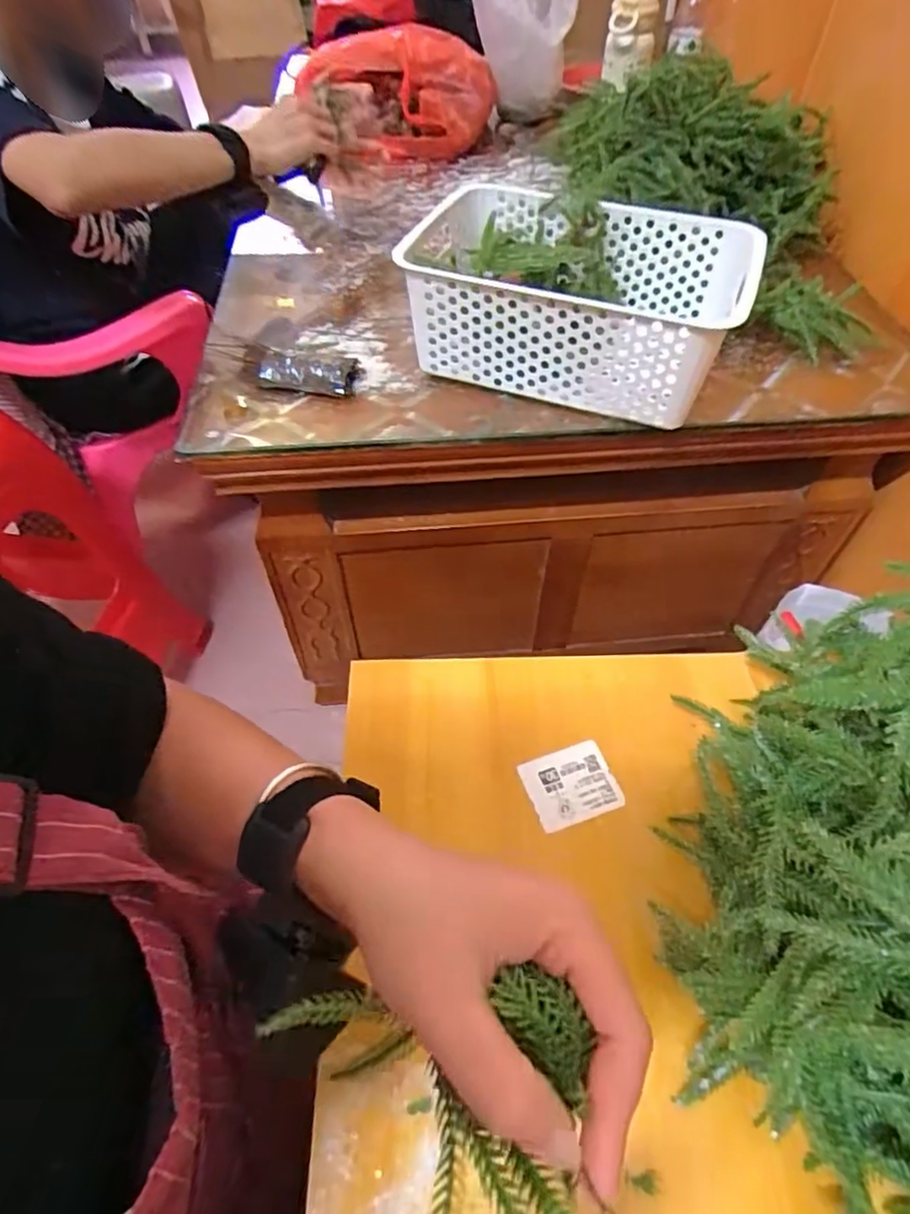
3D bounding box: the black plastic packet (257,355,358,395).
[{"bbox_3d":[-0.148,-0.229,0.627,0.097,0.033,0.030,1,52,1],"label":"black plastic packet"}]

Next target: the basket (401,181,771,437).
[{"bbox_3d":[0.119,-0.297,0.623,0.298,0.115,0.212,19,54,15],"label":"basket"}]

